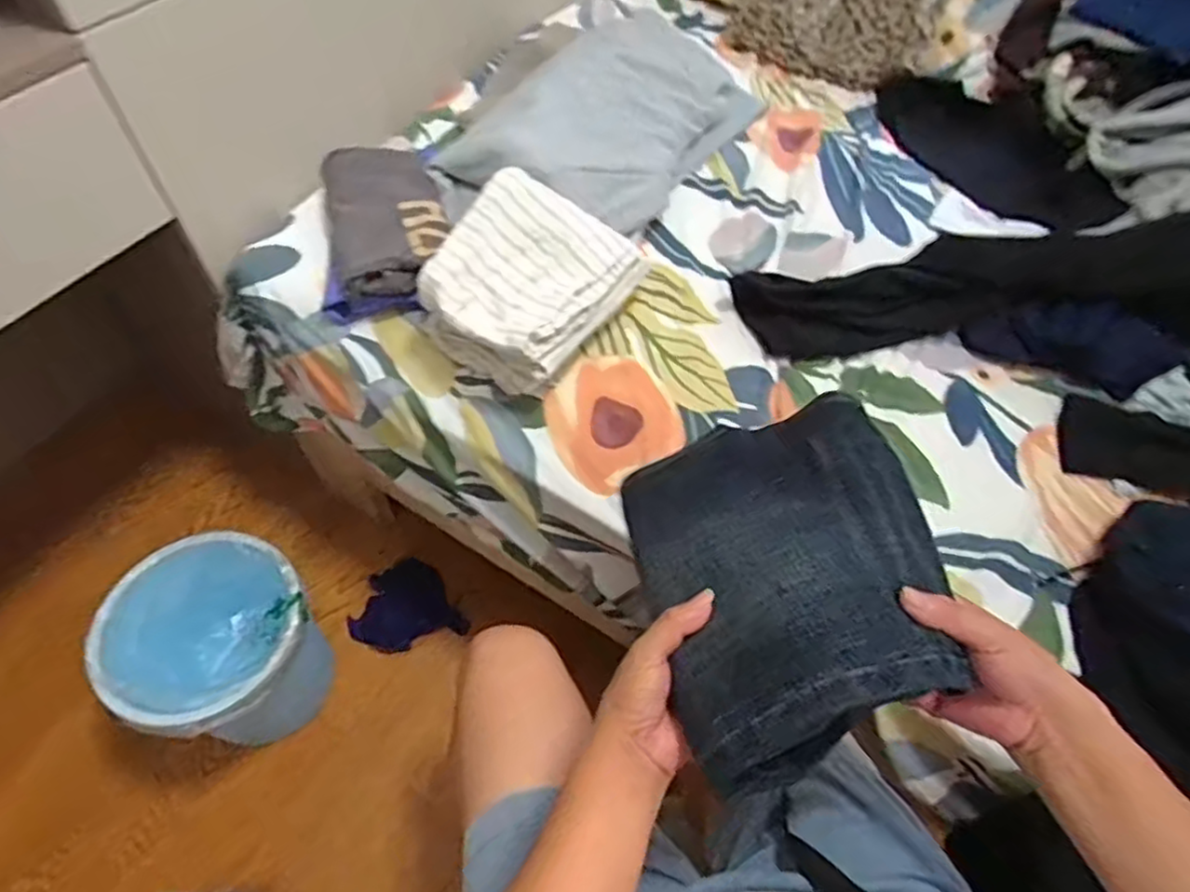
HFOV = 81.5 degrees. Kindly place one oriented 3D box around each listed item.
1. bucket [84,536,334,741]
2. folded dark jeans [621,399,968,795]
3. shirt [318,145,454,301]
[{"bbox_3d":[-0.483,0.284,0.937,0.230,0.273,0.218,1,56,-2],"label":"bucket"},{"bbox_3d":[0.125,0.074,0.459,0.188,0.036,0.257,-28,37,11],"label":"folded dark jeans"},{"bbox_3d":[-0.237,-0.256,0.791,0.129,0.052,0.216,-12,57,-10],"label":"shirt"}]

